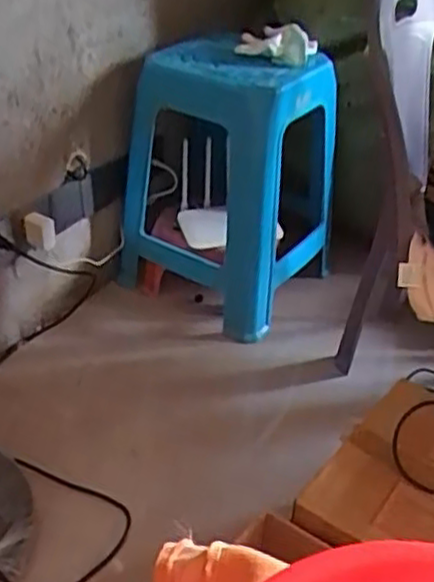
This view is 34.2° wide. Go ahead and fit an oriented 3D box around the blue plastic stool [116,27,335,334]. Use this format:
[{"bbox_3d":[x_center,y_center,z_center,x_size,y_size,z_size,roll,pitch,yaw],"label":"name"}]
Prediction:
[{"bbox_3d":[0.023,-0.212,1.381,0.362,0.520,0.270,21,39,22],"label":"blue plastic stool"}]

